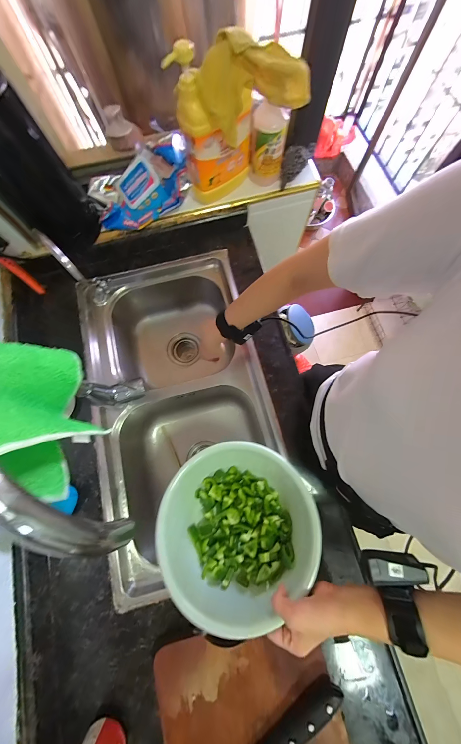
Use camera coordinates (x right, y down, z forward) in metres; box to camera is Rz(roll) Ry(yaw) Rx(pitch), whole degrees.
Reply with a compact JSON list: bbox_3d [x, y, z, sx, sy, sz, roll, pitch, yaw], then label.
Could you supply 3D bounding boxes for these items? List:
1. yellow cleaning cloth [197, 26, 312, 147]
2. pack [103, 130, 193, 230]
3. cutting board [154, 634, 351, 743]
[{"bbox_3d":[0.040,-0.526,0.444,0.205,0.096,0.082,-20,76,-6],"label":"yellow cleaning cloth"},{"bbox_3d":[-0.190,-0.429,0.558,0.271,0.097,0.135,-30,106,-2],"label":"pack"},{"bbox_3d":[0.052,0.599,0.362,0.267,0.031,0.359,-14,72,-6],"label":"cutting board"}]

